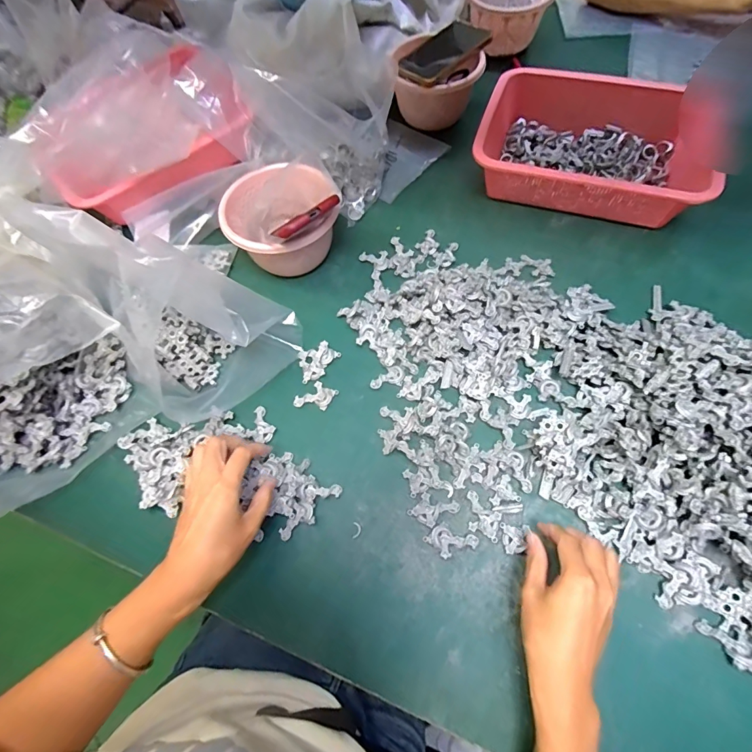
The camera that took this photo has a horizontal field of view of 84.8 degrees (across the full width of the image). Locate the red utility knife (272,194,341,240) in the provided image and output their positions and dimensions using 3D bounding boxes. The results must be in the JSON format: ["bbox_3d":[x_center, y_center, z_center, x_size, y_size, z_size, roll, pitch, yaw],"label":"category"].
[{"bbox_3d":[-0.076,-0.177,0.458,0.085,0.022,0.011,-34,67,-12],"label":"red utility knife"}]

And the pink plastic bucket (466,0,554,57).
[{"bbox_3d":[0.228,-0.630,0.727,0.139,0.088,0.134,-2,65,3],"label":"pink plastic bucket"}]

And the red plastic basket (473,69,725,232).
[{"bbox_3d":[0.305,-0.334,0.593,0.298,0.077,0.216,18,67,12],"label":"red plastic basket"}]

